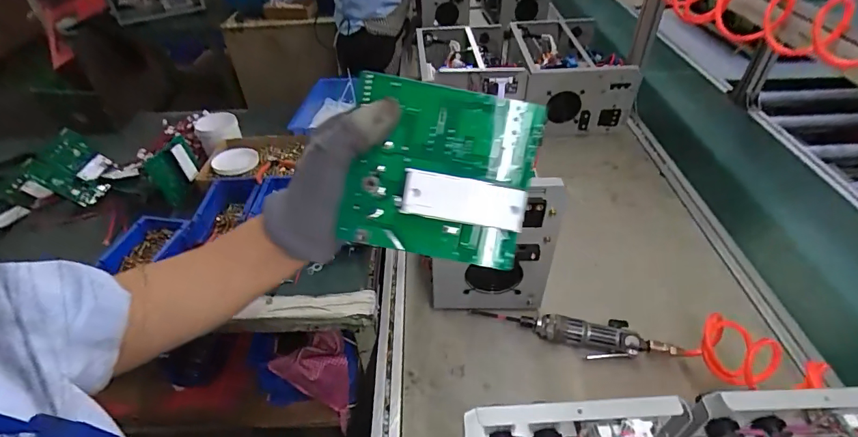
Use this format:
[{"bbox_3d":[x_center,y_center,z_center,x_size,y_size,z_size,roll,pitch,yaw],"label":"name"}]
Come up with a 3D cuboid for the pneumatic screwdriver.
[{"bbox_3d":[0.226,0.184,0.680,0.315,0.040,0.054,7,44,9],"label":"pneumatic screwdriver"}]

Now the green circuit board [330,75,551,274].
[{"bbox_3d":[0.006,-0.031,0.301,0.126,0.120,0.026,12,7,7],"label":"green circuit board"}]

